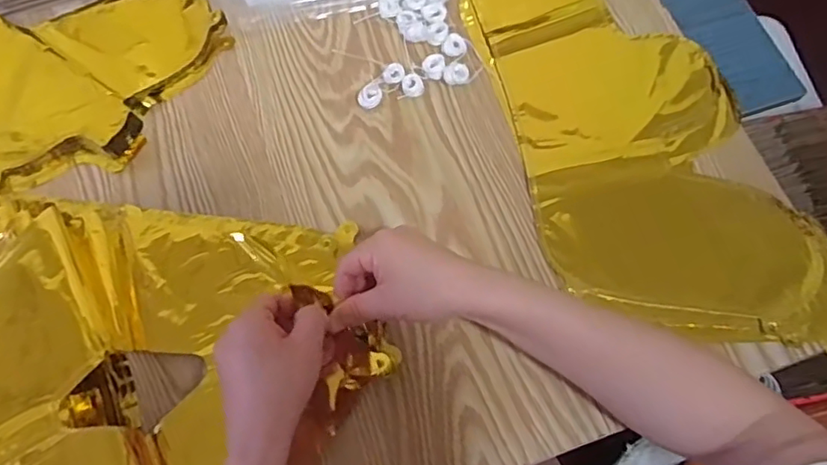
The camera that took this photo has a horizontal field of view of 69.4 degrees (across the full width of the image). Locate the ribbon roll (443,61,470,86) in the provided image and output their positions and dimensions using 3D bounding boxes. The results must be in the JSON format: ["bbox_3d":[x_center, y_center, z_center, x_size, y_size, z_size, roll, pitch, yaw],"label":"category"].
[{"bbox_3d":[0.038,-0.139,0.526,0.020,0.008,0.022,1,69,-2],"label":"ribbon roll"}]

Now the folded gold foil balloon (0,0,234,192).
[{"bbox_3d":[-0.383,-0.187,0.527,0.377,0.019,0.235,30,71,9],"label":"folded gold foil balloon"}]

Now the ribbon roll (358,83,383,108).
[{"bbox_3d":[-0.037,-0.117,0.515,0.020,0.012,0.018,-1,69,-3],"label":"ribbon roll"}]

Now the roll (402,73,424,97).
[{"bbox_3d":[0.000,-0.129,0.522,0.019,0.007,0.019,1,69,-2],"label":"roll"}]

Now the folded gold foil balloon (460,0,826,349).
[{"bbox_3d":[0.183,-0.092,0.513,0.211,0.009,0.426,-20,71,-10],"label":"folded gold foil balloon"}]

